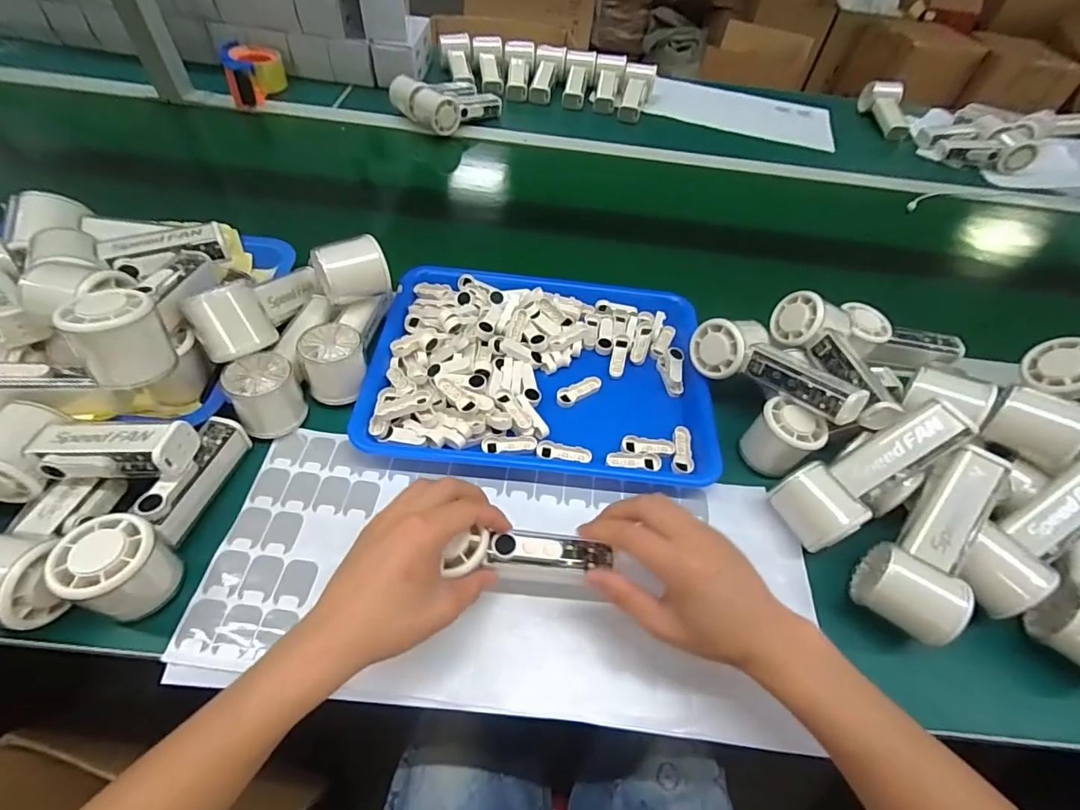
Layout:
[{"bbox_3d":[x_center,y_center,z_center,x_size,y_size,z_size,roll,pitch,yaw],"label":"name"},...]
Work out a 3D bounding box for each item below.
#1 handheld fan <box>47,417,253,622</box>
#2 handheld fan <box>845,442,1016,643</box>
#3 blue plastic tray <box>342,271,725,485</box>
[{"bbox_3d":[-0.283,0.076,0.363,0.053,0.059,0.155,11,53,2],"label":"handheld fan"},{"bbox_3d":[0.312,0.104,0.374,0.059,0.047,0.152,33,80,18],"label":"handheld fan"},{"bbox_3d":[0.004,-0.045,0.497,0.331,0.034,0.244,6,53,-1],"label":"blue plastic tray"}]

